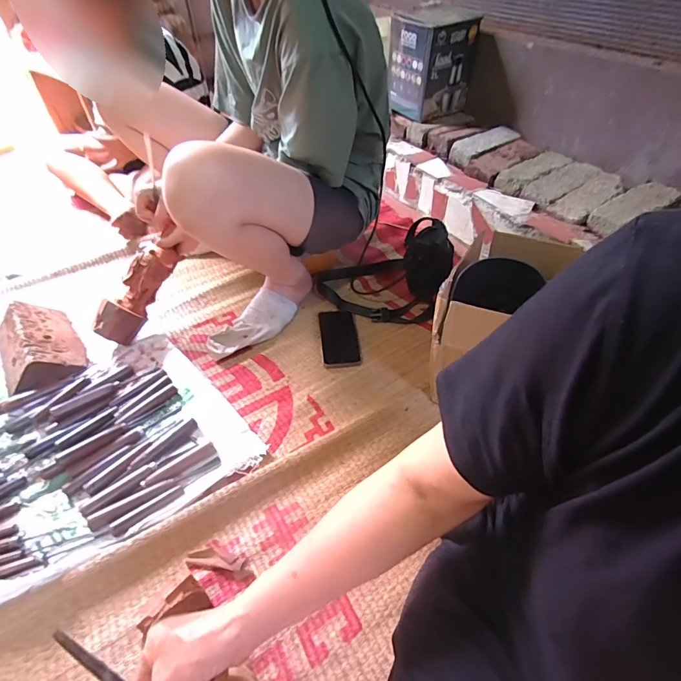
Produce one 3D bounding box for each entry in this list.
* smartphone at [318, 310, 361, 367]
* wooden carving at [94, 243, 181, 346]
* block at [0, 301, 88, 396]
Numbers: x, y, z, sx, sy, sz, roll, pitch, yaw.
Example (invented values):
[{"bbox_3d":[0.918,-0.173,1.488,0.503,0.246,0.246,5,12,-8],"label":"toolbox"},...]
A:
[{"bbox_3d":[-0.003,-0.009,0.838,0.075,0.011,0.160,-4,46,-5],"label":"smartphone"},{"bbox_3d":[-0.398,-0.092,0.800,0.064,0.072,0.207,22,78,19],"label":"wooden carving"},{"bbox_3d":[-0.587,0.004,0.784,0.126,0.068,0.215,-26,52,-25],"label":"block"}]

